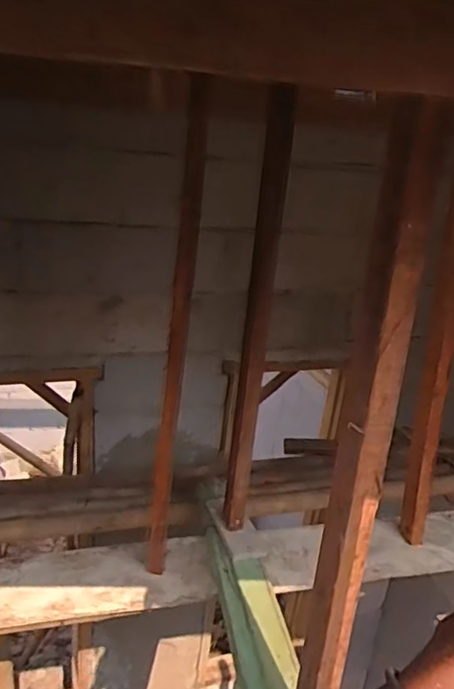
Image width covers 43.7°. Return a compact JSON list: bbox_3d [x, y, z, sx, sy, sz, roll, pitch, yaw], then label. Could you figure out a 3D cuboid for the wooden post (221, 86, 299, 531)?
[{"bbox_3d":[0.057,-0.017,1.175,0.062,0.901,0.067,4,22,-4],"label":"wooden post"}]

